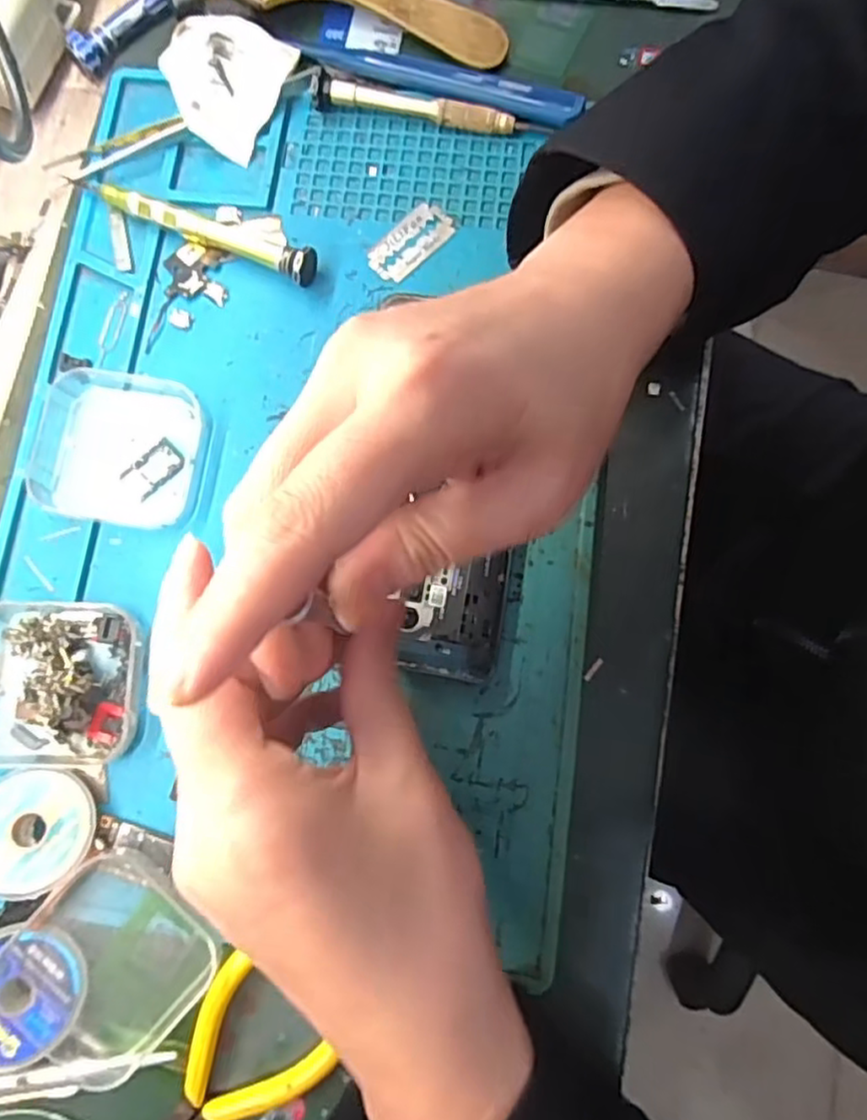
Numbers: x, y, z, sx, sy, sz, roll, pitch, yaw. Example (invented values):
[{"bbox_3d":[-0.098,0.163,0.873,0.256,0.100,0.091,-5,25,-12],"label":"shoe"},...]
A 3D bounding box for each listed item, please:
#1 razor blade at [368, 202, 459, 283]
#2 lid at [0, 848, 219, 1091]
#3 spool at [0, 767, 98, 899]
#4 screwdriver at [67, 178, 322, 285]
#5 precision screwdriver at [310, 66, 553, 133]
[{"bbox_3d":[-0.010,-0.145,0.303,0.023,0.004,0.043,41,83,9],"label":"razor blade"},{"bbox_3d":[-0.119,0.148,0.246,0.064,0.010,0.062,43,83,9],"label":"lid"},{"bbox_3d":[-0.150,0.102,0.253,0.043,0.006,0.042,-15,68,-15],"label":"spool"},{"bbox_3d":[-0.108,-0.151,0.302,0.122,0.015,0.014,25,80,6],"label":"screwdriver"},{"bbox_3d":[-0.003,-0.208,0.310,0.110,0.014,0.010,11,79,4],"label":"precision screwdriver"}]

